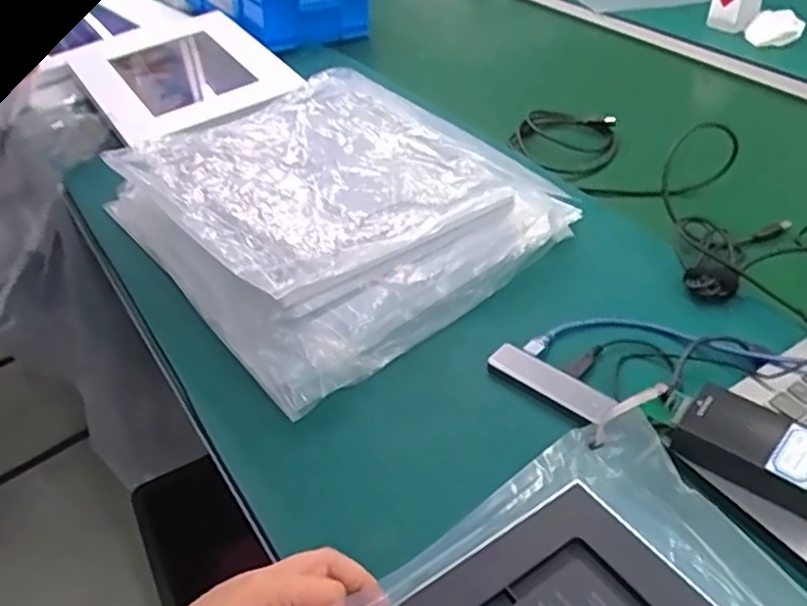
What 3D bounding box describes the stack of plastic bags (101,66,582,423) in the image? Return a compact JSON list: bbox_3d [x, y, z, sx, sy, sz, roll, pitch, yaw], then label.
[{"bbox_3d":[-0.074,-0.114,0.735,0.339,0.090,0.427,-31,47,-26],"label":"stack of plastic bags"}]

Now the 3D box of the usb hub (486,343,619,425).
[{"bbox_3d":[0.117,0.064,0.570,0.100,0.017,0.028,27,49,15],"label":"usb hub"}]

